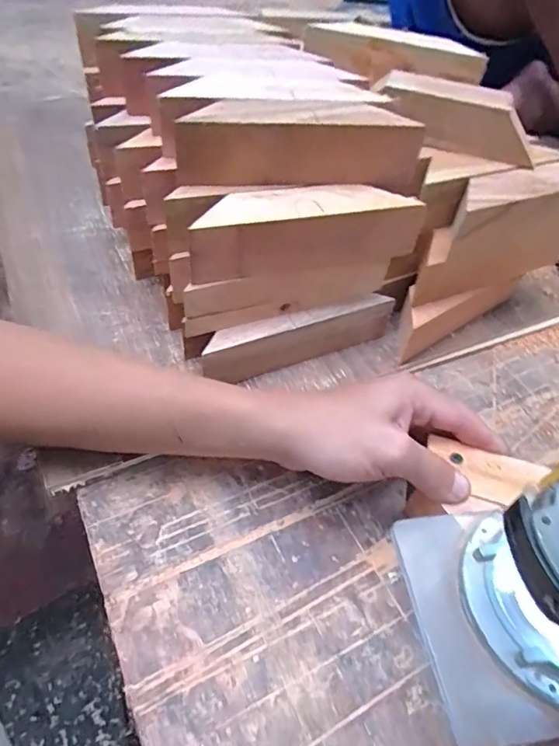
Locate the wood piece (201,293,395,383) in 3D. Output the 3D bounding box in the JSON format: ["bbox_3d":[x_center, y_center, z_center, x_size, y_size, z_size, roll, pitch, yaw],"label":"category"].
[{"bbox_3d":[0.017,-0.028,0.373,0.160,0.042,0.021,-18,54,-21],"label":"wood piece"}]

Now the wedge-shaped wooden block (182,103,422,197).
[{"bbox_3d":[0.015,-0.150,0.320,0.161,0.043,0.032,-6,51,-12],"label":"wedge-shaped wooden block"}]

